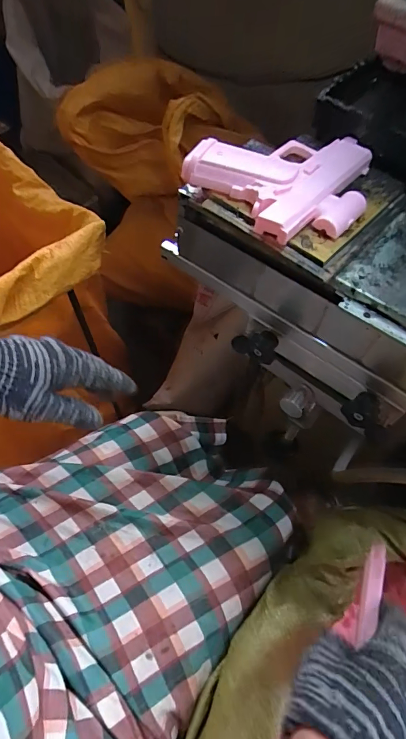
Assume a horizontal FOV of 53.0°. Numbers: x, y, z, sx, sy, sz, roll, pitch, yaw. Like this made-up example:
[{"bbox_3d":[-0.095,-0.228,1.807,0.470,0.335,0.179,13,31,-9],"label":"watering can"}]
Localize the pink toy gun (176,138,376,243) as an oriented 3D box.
[{"bbox_3d":[0.069,-0.150,0.311,0.120,0.021,0.127,41,63,20],"label":"pink toy gun"}]

